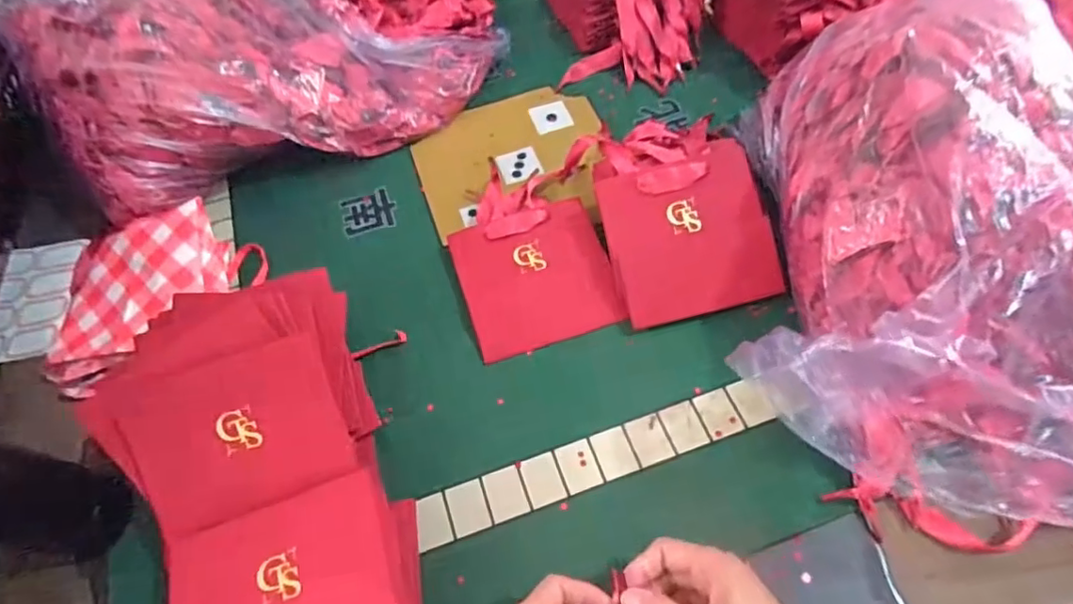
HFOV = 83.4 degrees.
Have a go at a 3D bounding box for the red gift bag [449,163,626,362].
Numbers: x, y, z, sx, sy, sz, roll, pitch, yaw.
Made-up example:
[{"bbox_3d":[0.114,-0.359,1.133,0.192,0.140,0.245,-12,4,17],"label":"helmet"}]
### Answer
[{"bbox_3d":[-0.008,-0.044,0.581,0.136,0.024,0.185,-16,58,-7],"label":"red gift bag"}]

